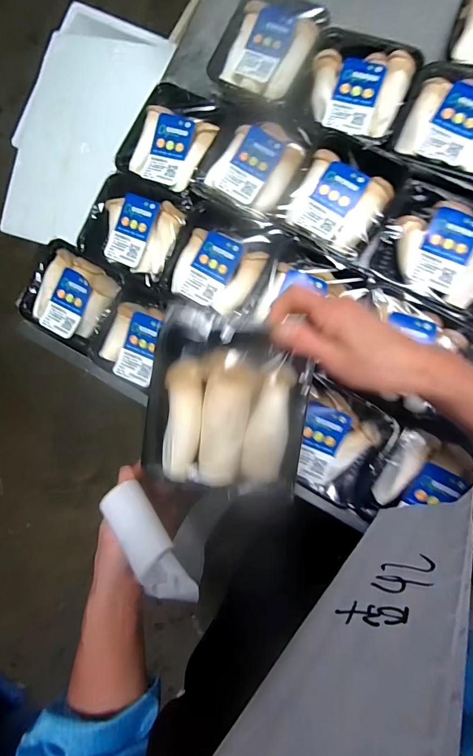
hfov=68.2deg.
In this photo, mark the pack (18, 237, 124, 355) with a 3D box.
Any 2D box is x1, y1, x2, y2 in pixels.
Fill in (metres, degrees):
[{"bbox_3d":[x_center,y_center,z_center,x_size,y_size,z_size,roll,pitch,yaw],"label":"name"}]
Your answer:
[{"bbox_3d":[-0.260,-0.128,0.554,0.155,0.033,0.141,31,92,11],"label":"pack"}]

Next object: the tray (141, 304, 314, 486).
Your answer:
[{"bbox_3d":[-0.009,0.023,0.308,0.133,0.042,0.149,9,84,8],"label":"tray"}]

